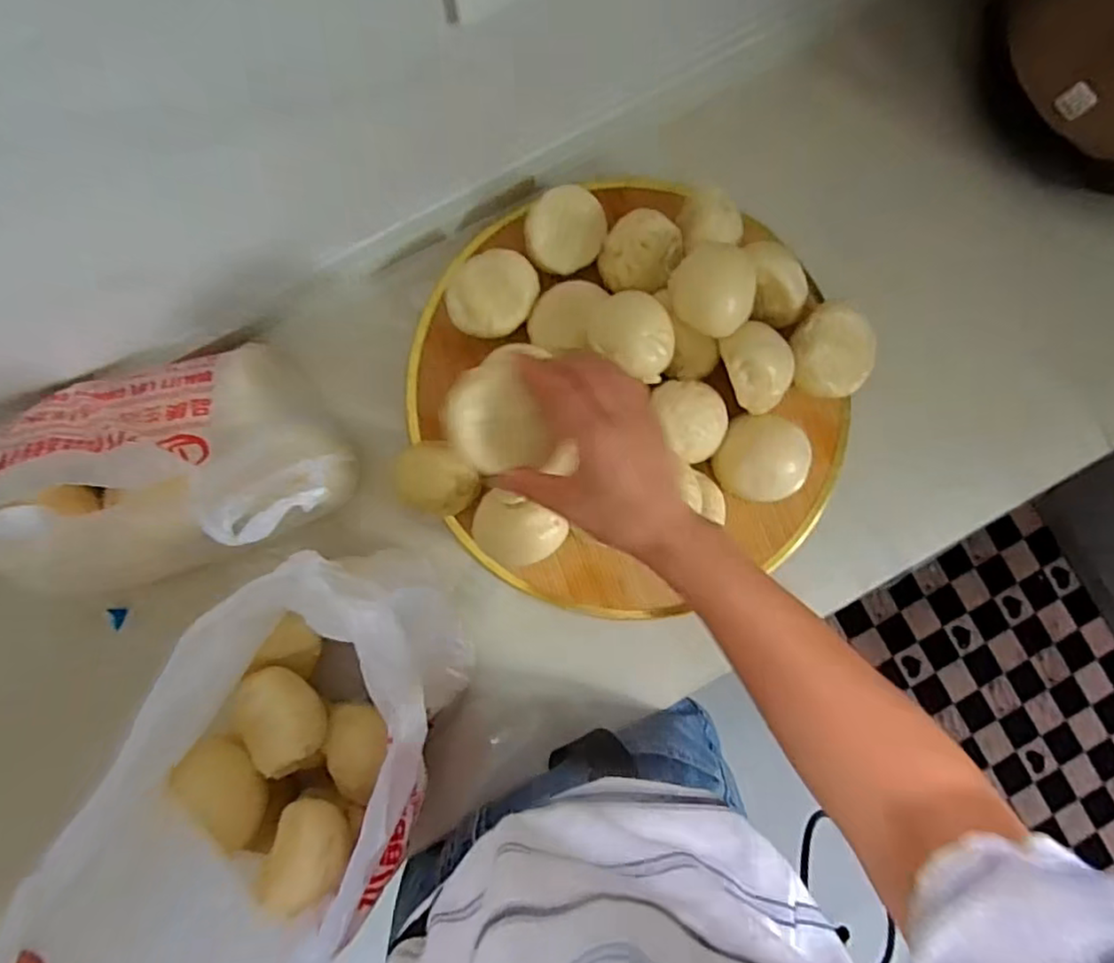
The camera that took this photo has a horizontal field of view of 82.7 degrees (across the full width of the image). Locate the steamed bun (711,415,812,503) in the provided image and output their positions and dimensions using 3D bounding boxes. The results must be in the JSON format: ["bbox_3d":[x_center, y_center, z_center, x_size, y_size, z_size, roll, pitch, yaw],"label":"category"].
[{"bbox_3d":[0.186,-0.020,0.570,0.095,0.051,0.074,-3,86,-1],"label":"steamed bun"}]

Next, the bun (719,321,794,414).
[{"bbox_3d":[0.176,-0.100,0.548,0.068,0.042,0.074,-28,87,-3],"label":"bun"}]

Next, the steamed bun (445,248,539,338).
[{"bbox_3d":[-0.059,-0.166,0.576,0.085,0.055,0.073,-26,86,-3],"label":"steamed bun"}]

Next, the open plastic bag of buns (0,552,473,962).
[{"bbox_3d":[-0.186,0.185,0.430,0.185,0.205,0.249,17,86,0],"label":"open plastic bag of buns"}]

